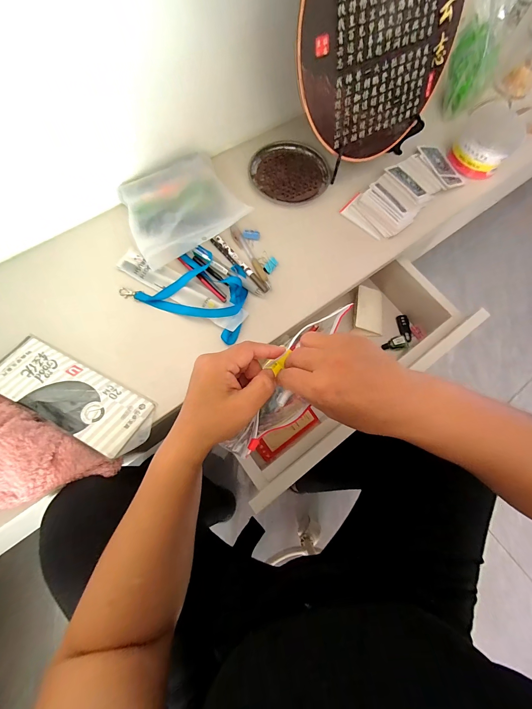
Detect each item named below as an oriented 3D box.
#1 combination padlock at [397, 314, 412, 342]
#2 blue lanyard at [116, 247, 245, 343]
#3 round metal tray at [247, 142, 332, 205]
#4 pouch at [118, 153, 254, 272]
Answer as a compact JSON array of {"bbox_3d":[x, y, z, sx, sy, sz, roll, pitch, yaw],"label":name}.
[{"bbox_3d":[0.280,-0.053,0.578,0.024,0.007,0.056,-9,74,-5],"label":"combination padlock"},{"bbox_3d":[-0.106,-0.103,0.432,0.184,0.011,0.115,25,74,5],"label":"blue lanyard"},{"bbox_3d":[0.041,-0.332,0.519,0.142,0.015,0.135,1,73,-2],"label":"round metal tray"},{"bbox_3d":[-0.130,-0.237,0.451,0.179,0.037,0.154,-25,76,-9],"label":"pouch"}]

